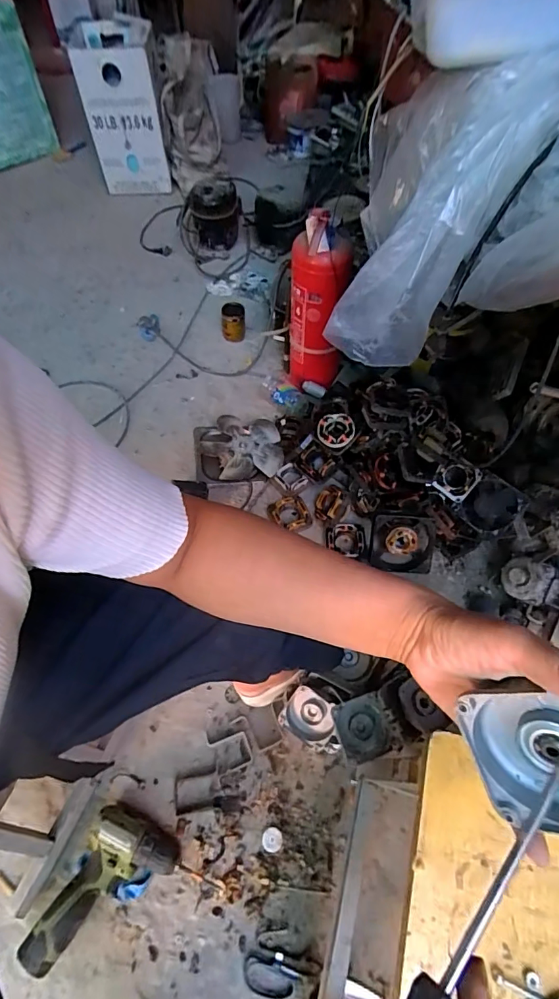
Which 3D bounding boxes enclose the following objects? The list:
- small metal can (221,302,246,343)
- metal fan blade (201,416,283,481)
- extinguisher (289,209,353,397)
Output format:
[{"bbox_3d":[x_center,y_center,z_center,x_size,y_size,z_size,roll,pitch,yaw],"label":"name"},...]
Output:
[{"bbox_3d":[-0.131,-0.508,1.288,0.068,0.096,0.068,-2,57,-3],"label":"small metal can"},{"bbox_3d":[-0.088,-0.126,1.019,0.182,0.046,0.181,-7,58,-6],"label":"metal fan blade"},{"bbox_3d":[0.089,-0.437,1.045,0.127,0.436,0.155,4,57,1],"label":"extinguisher"}]

